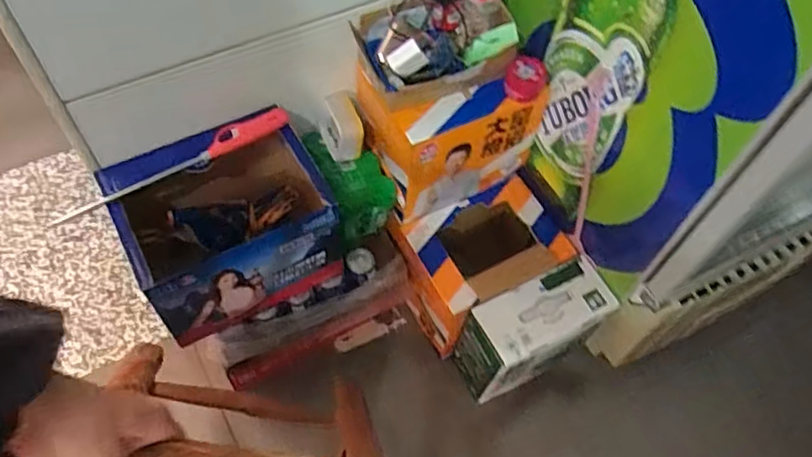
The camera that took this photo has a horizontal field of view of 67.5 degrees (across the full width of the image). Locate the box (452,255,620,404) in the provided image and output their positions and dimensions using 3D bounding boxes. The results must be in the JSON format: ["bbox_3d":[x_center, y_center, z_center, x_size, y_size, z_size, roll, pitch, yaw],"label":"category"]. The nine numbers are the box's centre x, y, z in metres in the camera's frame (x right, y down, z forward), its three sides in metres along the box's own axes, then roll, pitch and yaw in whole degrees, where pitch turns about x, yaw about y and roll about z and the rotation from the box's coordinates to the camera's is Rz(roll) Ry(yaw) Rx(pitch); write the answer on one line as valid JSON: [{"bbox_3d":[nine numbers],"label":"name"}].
[{"bbox_3d":[0.245,0.210,1.211,0.268,0.236,0.126,-21,62,-17],"label":"box"}]

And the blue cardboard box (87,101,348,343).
[{"bbox_3d":[-0.297,-0.011,1.036,0.320,0.231,0.245,-25,64,-19],"label":"blue cardboard box"}]

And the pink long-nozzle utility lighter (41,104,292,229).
[{"bbox_3d":[-0.362,-0.105,0.962,0.391,0.025,0.042,-29,65,-21],"label":"pink long-nozzle utility lighter"}]

